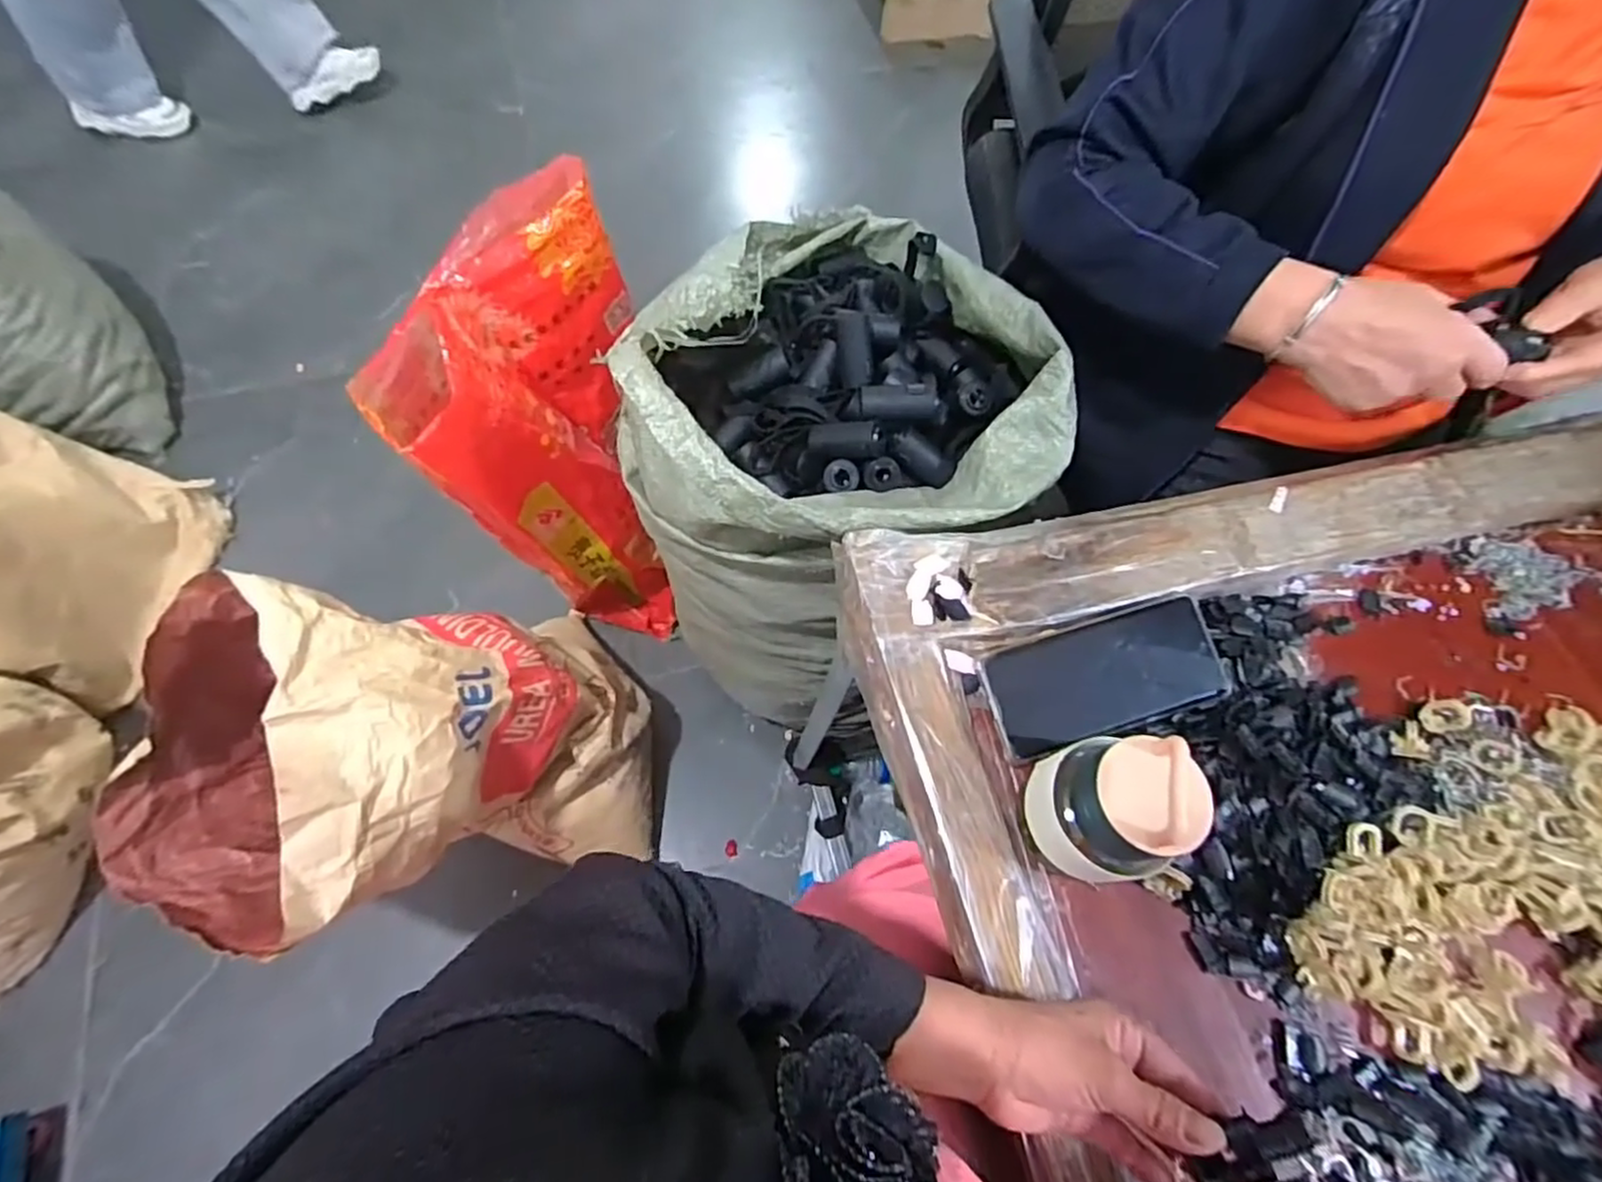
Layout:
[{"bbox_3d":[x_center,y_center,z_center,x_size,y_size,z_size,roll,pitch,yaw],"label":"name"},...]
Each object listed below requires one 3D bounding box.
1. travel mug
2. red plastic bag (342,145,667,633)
[{"bbox_3d":[0.170,0.124,0.400,0.062,0.119,0.068,1,65,-3],"label":"travel mug"},{"bbox_3d":[-0.320,-0.155,0.945,0.257,0.617,0.293,-14,66,-10],"label":"red plastic bag"}]

